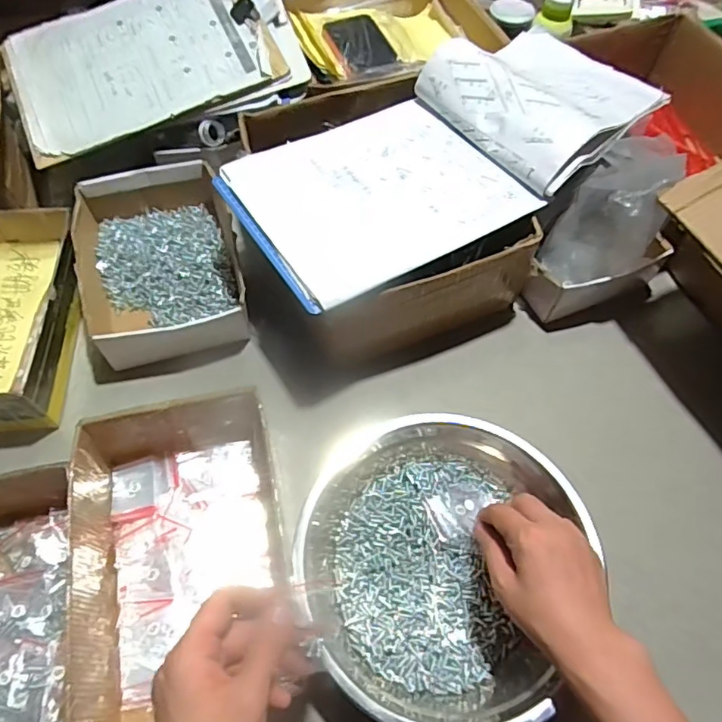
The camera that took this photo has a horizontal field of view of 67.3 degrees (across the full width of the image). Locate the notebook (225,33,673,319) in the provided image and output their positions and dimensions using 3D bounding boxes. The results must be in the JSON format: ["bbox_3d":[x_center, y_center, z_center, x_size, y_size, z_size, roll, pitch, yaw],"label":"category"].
[{"bbox_3d":[0.117,-0.254,0.622,0.550,0.079,0.245,-34,66,-20],"label":"notebook"}]

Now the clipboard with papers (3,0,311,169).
[{"bbox_3d":[-0.268,-0.403,0.705,0.356,0.026,0.248,-22,72,-8],"label":"clipboard with papers"}]

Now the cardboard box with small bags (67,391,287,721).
[{"bbox_3d":[-0.163,0.162,0.469,0.181,0.069,0.259,-11,61,-8],"label":"cardboard box with small bags"}]

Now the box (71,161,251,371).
[{"bbox_3d":[-0.243,-0.122,0.658,0.182,0.061,0.261,-12,61,-9],"label":"box"}]

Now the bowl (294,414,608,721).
[{"bbox_3d":[0.070,0.169,0.481,0.248,0.078,0.254,1,60,-1],"label":"bowl"}]

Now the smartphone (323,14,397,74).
[{"bbox_3d":[-0.003,-0.455,0.772,0.082,0.011,0.138,-13,61,-9],"label":"smartphone"}]

